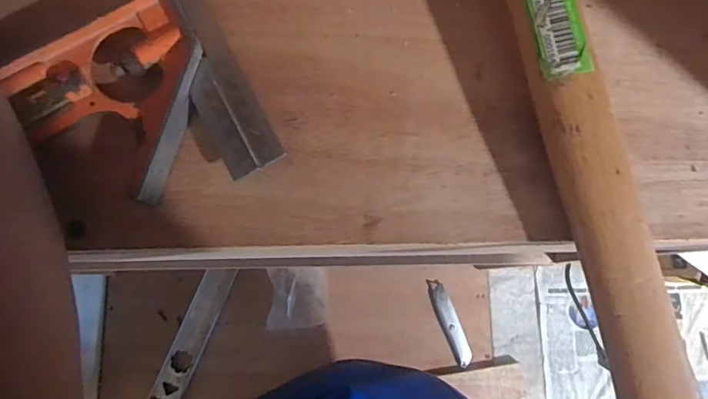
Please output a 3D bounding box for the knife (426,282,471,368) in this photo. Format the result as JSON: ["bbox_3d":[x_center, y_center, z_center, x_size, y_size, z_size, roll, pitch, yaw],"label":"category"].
[{"bbox_3d":[0.176,0.223,0.863,0.028,0.016,0.158,-21,81,-1],"label":"knife"}]

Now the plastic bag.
[{"bbox_3d":[-0.104,0.181,0.871,0.107,0.014,0.110,-1,81,2],"label":"plastic bag"}]

